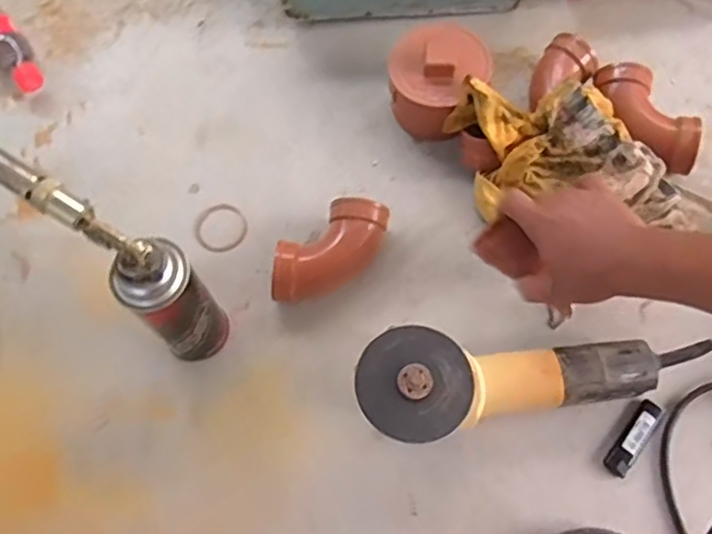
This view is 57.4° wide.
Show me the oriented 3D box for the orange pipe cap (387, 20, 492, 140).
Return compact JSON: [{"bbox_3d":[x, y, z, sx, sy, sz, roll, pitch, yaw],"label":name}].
[{"bbox_3d":[0.089,-0.212,0.732,0.101,0.092,0.108,-1,68,3],"label":"orange pipe cap"}]

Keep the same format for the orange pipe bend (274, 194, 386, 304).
[{"bbox_3d":[-0.028,-0.013,0.683,0.144,0.058,0.066,-41,72,-14],"label":"orange pipe bend"}]

